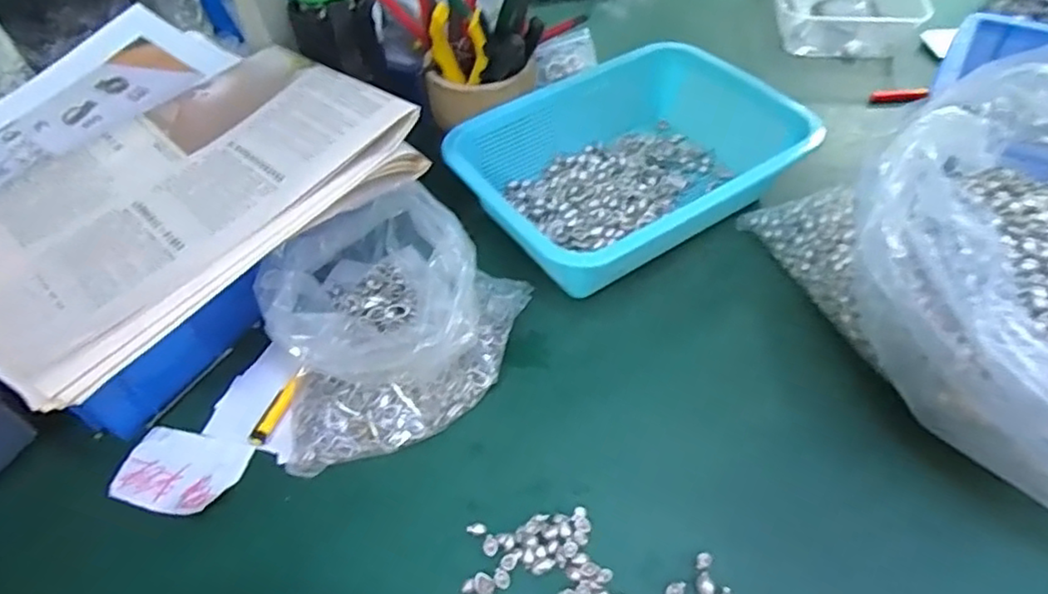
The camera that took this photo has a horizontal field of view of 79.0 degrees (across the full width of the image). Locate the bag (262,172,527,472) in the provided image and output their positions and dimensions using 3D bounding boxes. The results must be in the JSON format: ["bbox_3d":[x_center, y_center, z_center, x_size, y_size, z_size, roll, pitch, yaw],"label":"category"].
[{"bbox_3d":[-0.082,0.010,0.434,0.178,0.089,0.154,-13,50,-8],"label":"bag"}]

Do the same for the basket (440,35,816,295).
[{"bbox_3d":[0.085,-0.111,0.538,0.253,0.074,0.186,-30,54,-21],"label":"basket"}]

